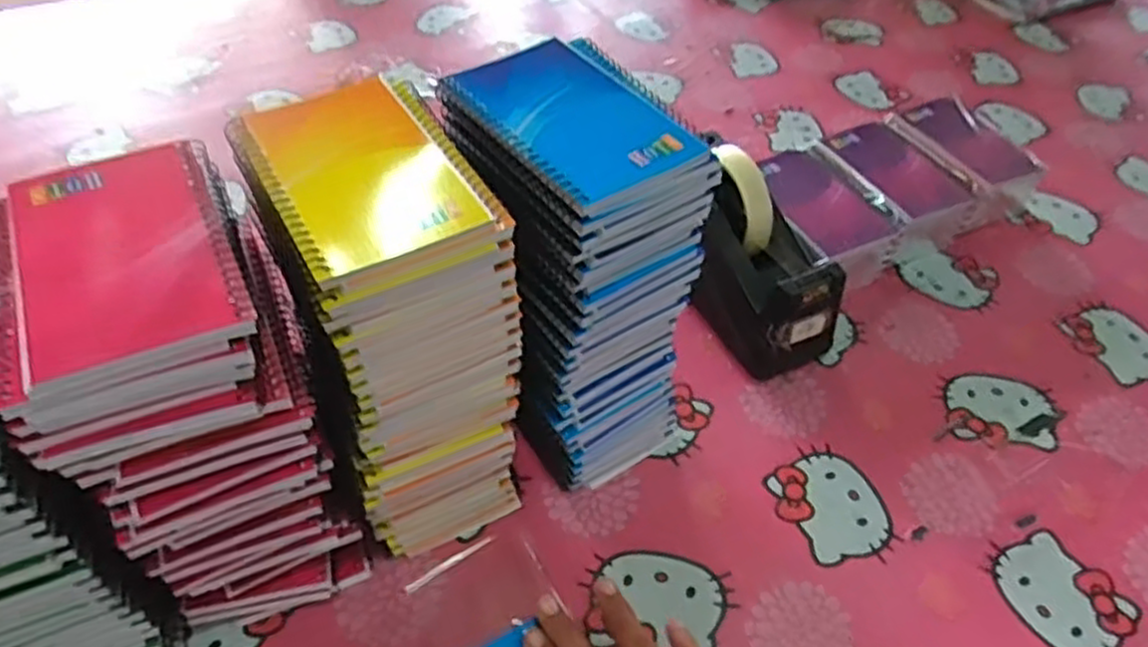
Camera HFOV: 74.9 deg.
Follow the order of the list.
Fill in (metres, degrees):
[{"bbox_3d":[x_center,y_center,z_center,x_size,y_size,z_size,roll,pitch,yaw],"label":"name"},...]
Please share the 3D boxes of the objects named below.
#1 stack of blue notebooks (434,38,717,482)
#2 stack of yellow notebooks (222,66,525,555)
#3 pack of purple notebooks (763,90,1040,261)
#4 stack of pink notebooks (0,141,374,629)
[{"bbox_3d":[0.000,-0.024,0.481,0.098,0.253,0.140,-27,55,-24],"label":"stack of blue notebooks"},{"bbox_3d":[-0.103,0.012,0.444,0.098,0.253,0.136,-22,53,-21],"label":"stack of yellow notebooks"},{"bbox_3d":[0.297,-0.127,0.719,0.292,0.063,0.131,-23,54,-21],"label":"pack of purple notebooks"},{"bbox_3d":[-0.198,0.051,0.412,0.105,0.245,0.142,-18,52,-18],"label":"stack of pink notebooks"}]

